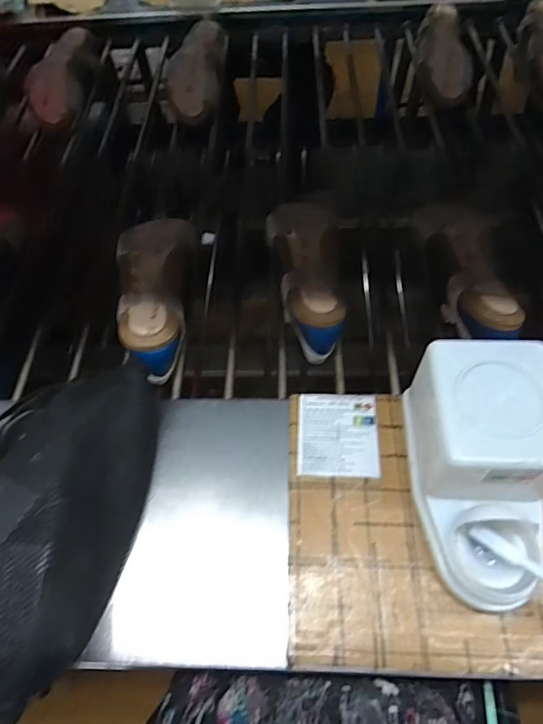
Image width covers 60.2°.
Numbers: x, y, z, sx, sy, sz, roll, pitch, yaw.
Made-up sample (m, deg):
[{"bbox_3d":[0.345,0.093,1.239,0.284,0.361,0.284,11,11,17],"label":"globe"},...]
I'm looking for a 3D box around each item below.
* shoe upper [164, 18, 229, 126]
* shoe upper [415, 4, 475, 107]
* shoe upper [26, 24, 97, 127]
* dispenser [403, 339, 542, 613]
[{"bbox_3d":[-0.139,-0.539,0.866,0.098,0.080,0.250,-1,56,3],"label":"shoe upper"},{"bbox_3d":[0.318,-0.566,0.864,0.102,0.072,0.244,8,57,8],"label":"shoe upper"},{"bbox_3d":[-0.399,-0.546,0.894,0.094,0.069,0.275,-2,56,2],"label":"shoe upper"},{"bbox_3d":[0.170,0.086,0.373,0.099,0.106,0.181,2,56,4],"label":"dispenser"}]

